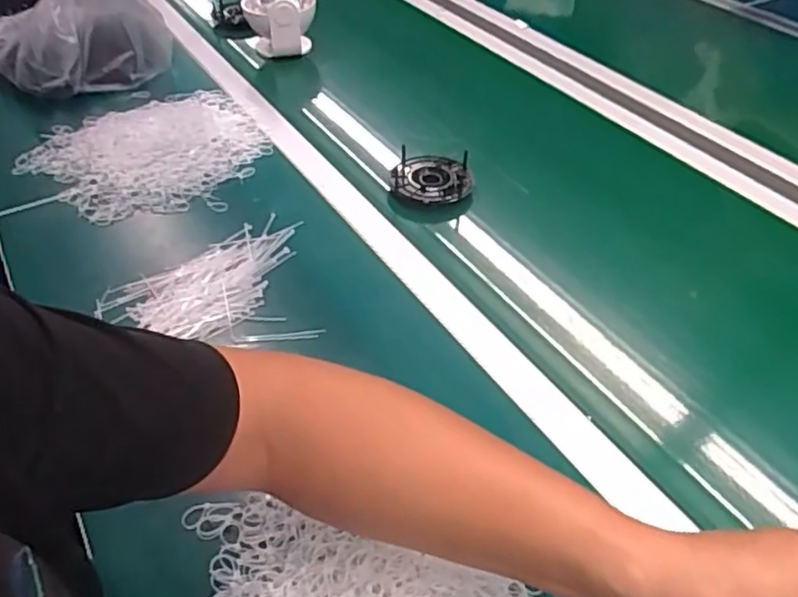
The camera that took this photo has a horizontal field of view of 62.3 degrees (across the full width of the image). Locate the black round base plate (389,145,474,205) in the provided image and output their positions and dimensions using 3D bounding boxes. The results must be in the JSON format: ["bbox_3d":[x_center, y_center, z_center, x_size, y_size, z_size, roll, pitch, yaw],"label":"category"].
[{"bbox_3d":[0.041,-0.152,0.824,0.100,0.032,0.083,3,43,6],"label":"black round base plate"}]

